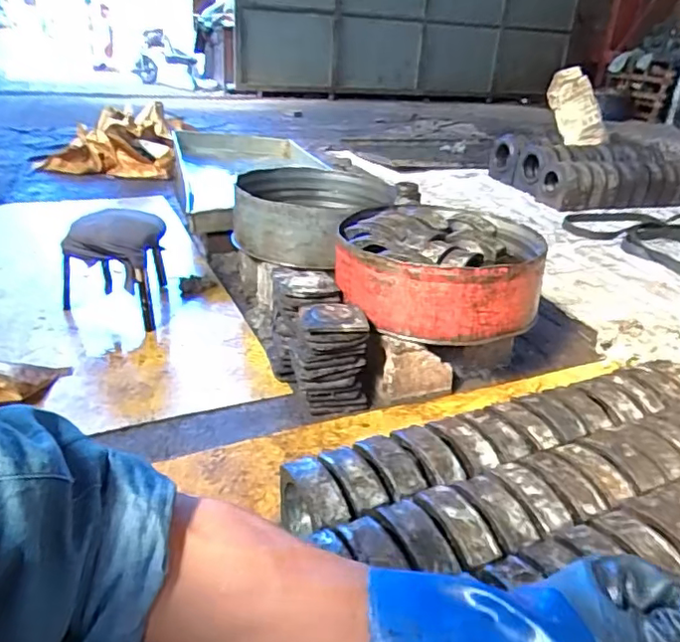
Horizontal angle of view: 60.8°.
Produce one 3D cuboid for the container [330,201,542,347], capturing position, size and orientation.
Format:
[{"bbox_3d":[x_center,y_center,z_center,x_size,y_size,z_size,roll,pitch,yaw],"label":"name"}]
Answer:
[{"bbox_3d":[0.278,-0.144,1.634,0.529,0.202,0.513,11,28,12],"label":"container"}]

